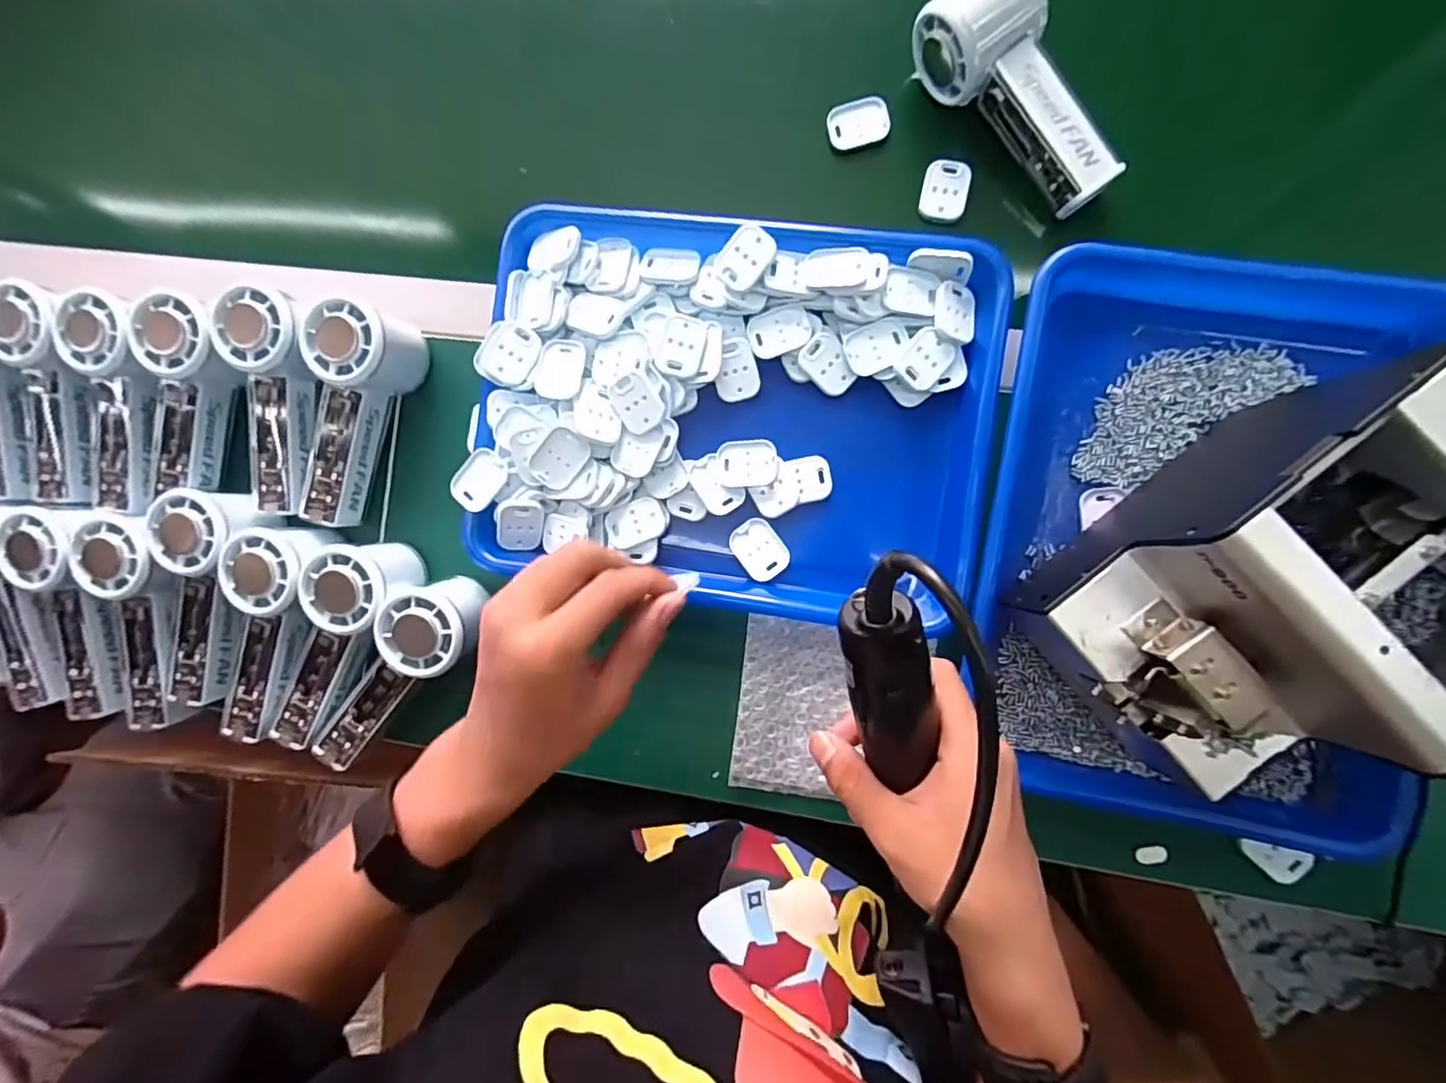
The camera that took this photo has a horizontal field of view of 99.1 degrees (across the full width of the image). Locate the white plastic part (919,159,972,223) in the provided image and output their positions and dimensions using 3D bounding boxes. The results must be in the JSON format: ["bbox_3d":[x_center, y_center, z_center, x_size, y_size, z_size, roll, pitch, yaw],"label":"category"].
[{"bbox_3d":[0.148,-0.234,0.411,0.030,0.004,0.040,12,89,6],"label":"white plastic part"}]

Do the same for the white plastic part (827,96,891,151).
[{"bbox_3d":[0.092,-0.285,0.418,0.039,0.008,0.027,-11,87,6],"label":"white plastic part"}]

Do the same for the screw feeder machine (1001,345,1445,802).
[{"bbox_3d":[0.270,0.026,0.308,0.168,0.149,0.122,-41,85,3],"label":"screw feeder machine"}]

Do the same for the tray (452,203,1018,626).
[{"bbox_3d":[0.003,-0.084,0.407,0.326,0.042,0.243,8,89,6],"label":"tray"}]

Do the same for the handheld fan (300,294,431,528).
[{"bbox_3d":[-0.260,-0.087,0.423,0.050,0.060,0.146,22,91,6],"label":"handheld fan"}]

